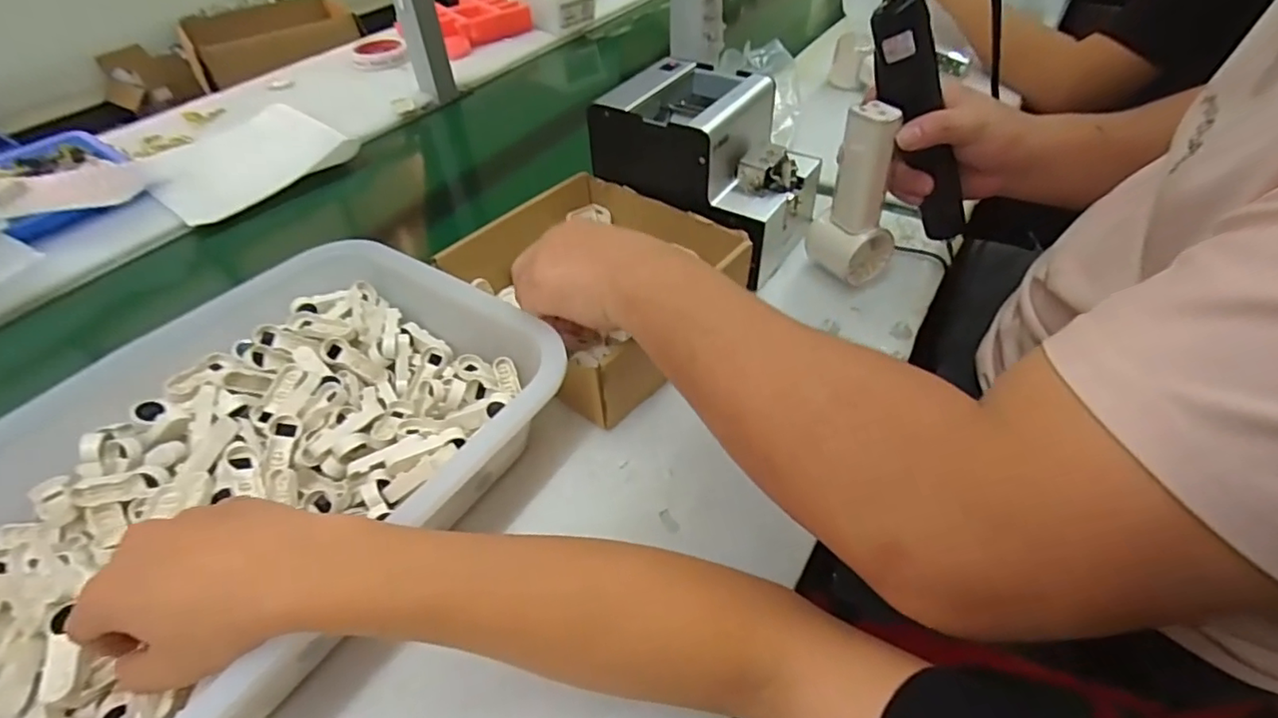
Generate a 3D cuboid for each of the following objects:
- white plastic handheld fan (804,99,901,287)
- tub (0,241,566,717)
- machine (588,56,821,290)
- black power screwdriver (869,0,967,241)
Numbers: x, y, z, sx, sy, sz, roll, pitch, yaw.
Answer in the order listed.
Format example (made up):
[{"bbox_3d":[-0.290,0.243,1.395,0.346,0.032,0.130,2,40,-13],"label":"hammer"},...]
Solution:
[{"bbox_3d":[0.190,-0.134,0.496,0.052,0.151,0.059,-21,48,-16],"label":"white plastic handheld fan"},{"bbox_3d":[-0.250,0.066,0.374,0.285,0.077,0.363,30,54,28],"label":"tub"},{"bbox_3d":[0.065,-0.181,0.557,0.189,0.137,0.142,30,54,28],"label":"machine"},{"bbox_3d":[0.227,-0.182,0.469,0.041,0.199,0.026,-6,39,40],"label":"black power screwdriver"}]

